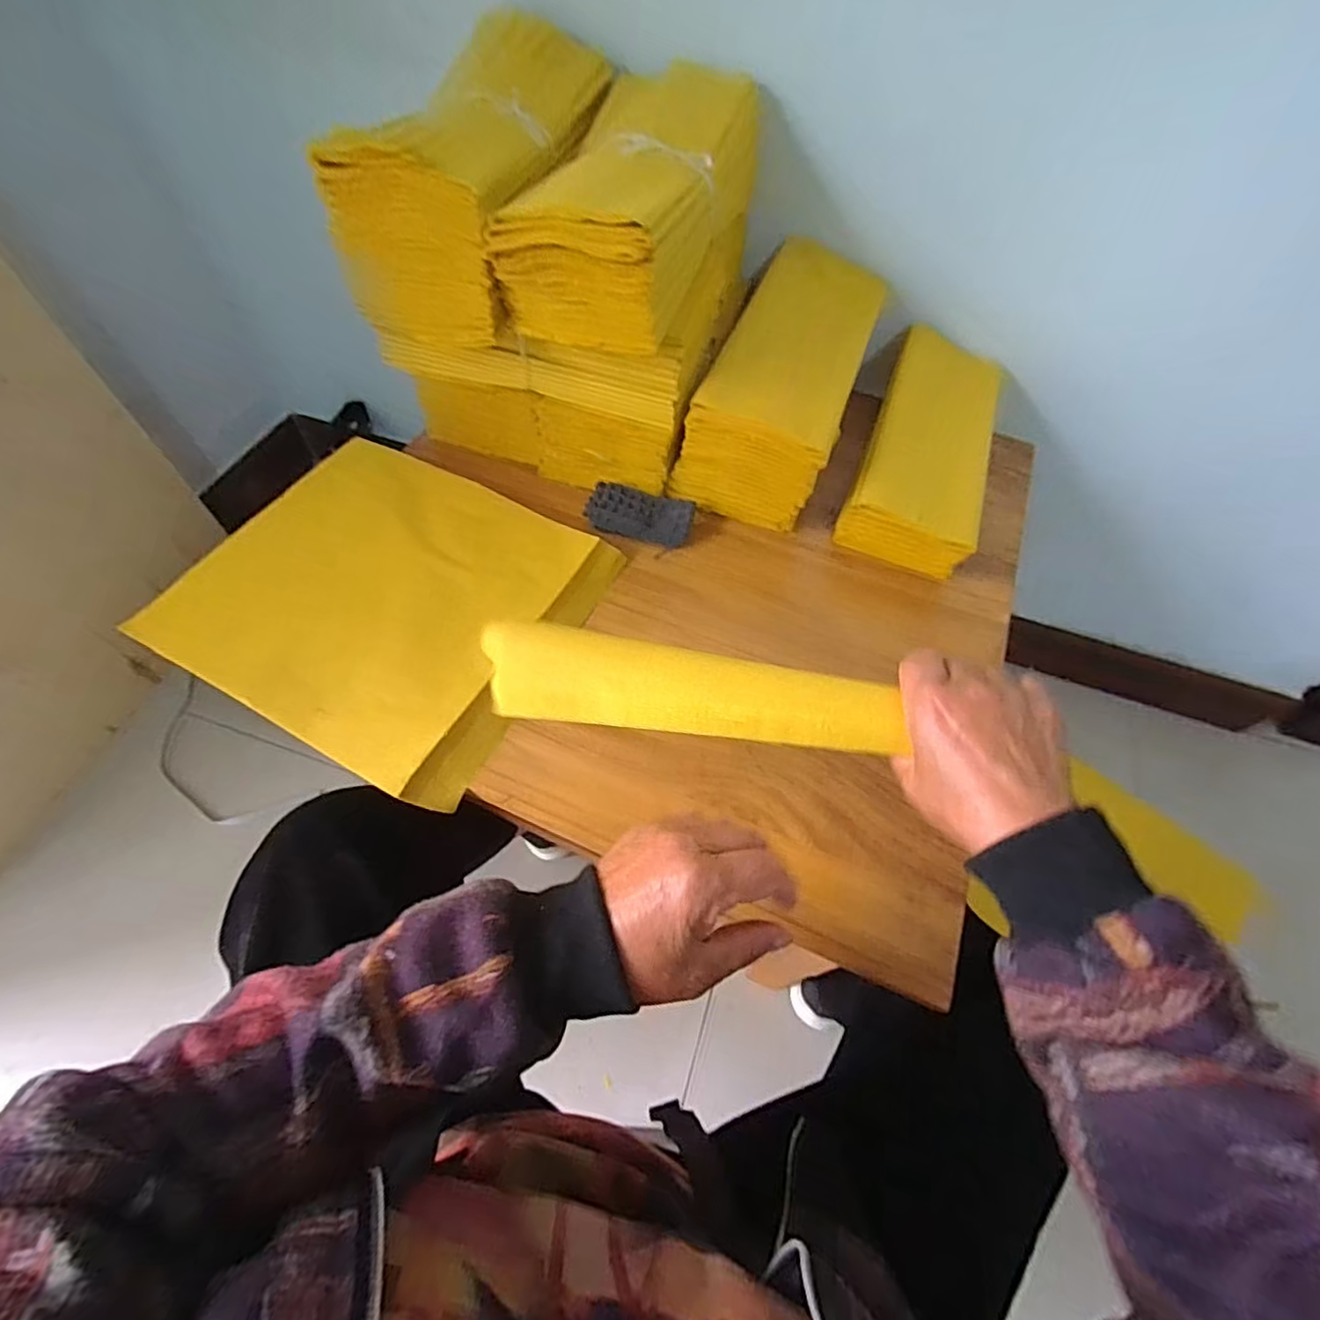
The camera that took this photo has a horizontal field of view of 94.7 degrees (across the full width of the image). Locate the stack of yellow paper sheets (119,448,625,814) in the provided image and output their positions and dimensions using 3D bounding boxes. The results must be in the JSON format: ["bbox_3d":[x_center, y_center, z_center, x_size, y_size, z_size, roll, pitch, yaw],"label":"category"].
[{"bbox_3d":[-0.247,-0.061,0.565,0.324,0.034,0.293,24,60,12],"label":"stack of yellow paper sheets"}]

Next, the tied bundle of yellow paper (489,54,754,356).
[{"bbox_3d":[-0.017,-0.429,0.566,0.143,0.108,0.322,18,59,8],"label":"tied bundle of yellow paper"}]

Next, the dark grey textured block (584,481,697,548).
[{"bbox_3d":[-0.020,-0.152,0.635,0.107,0.029,0.052,12,58,5],"label":"dark grey textured block"}]

